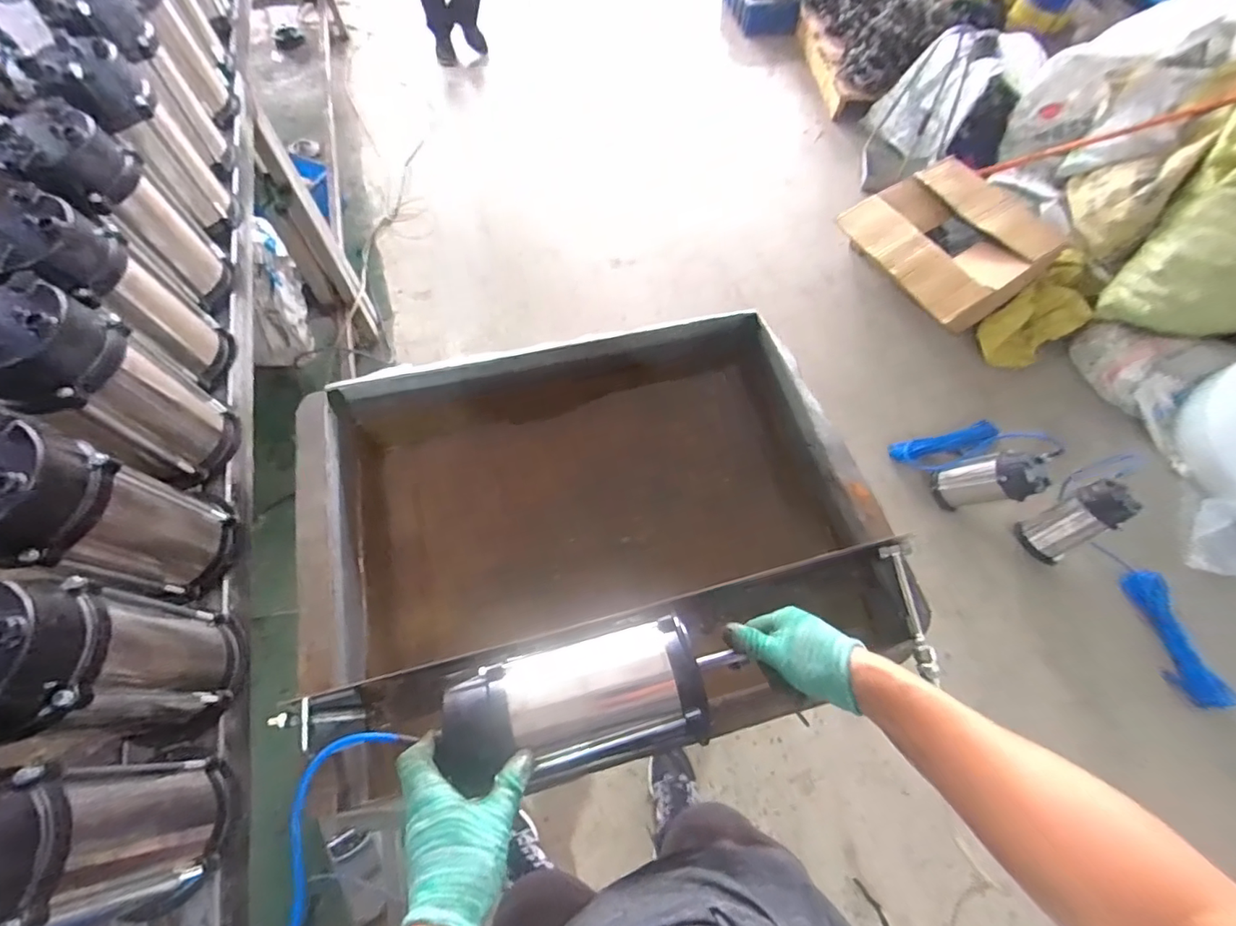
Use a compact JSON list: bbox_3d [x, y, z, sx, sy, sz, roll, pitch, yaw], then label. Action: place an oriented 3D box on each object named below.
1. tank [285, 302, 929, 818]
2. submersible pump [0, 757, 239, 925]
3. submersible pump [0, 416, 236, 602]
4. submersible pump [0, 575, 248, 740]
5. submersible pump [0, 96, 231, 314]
[{"bbox_3d":[-0.039,0.085,0.791,0.760,0.277,0.583,-12,66,-7],"label":"tank"},{"bbox_3d":[-0.446,0.311,0.417,0.104,0.246,0.121,-8,65,-6],"label":"submersible pump"},{"bbox_3d":[-0.535,0.060,0.544,0.101,0.252,0.120,19,66,7],"label":"submersible pump"},{"bbox_3d":[-0.483,0.187,0.488,0.111,0.258,0.124,8,65,2],"label":"submersible pump"},{"bbox_3d":[-0.669,-0.332,0.717,0.106,0.253,0.122,36,69,14],"label":"submersible pump"}]

